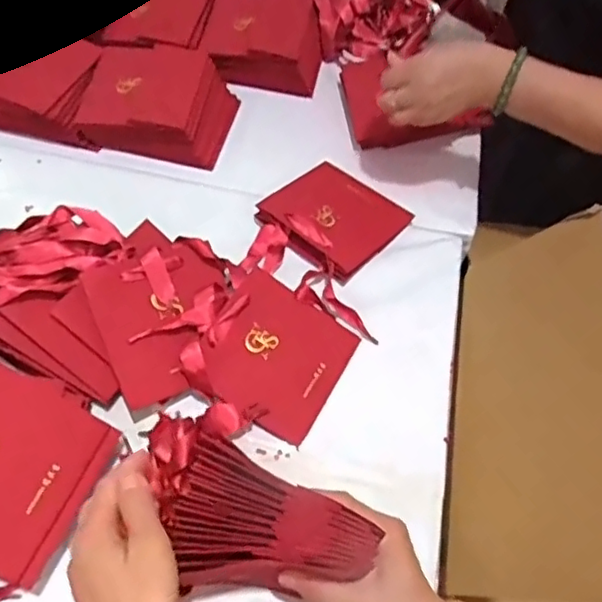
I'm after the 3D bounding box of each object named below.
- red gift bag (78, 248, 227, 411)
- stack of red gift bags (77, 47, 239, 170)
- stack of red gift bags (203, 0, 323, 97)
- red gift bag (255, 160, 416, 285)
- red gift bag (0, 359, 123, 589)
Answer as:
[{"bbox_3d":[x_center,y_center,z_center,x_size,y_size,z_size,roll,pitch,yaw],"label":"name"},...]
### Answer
[{"bbox_3d":[-0.132,0.018,0.607,0.130,0.017,0.144,-20,86,-25],"label":"red gift bag"},{"bbox_3d":[-0.185,-0.257,0.799,0.173,0.069,0.147,11,57,4],"label":"stack of red gift bags"},{"bbox_3d":[-0.052,-0.382,0.902,0.162,0.068,0.165,8,57,2],"label":"stack of red gift bags"},{"bbox_3d":[0.042,-0.110,0.739,0.139,0.042,0.146,37,63,19],"label":"red gift bag"},{"bbox_3d":[-0.246,0.130,0.500,0.152,0.009,0.146,34,59,-16],"label":"red gift bag"}]

